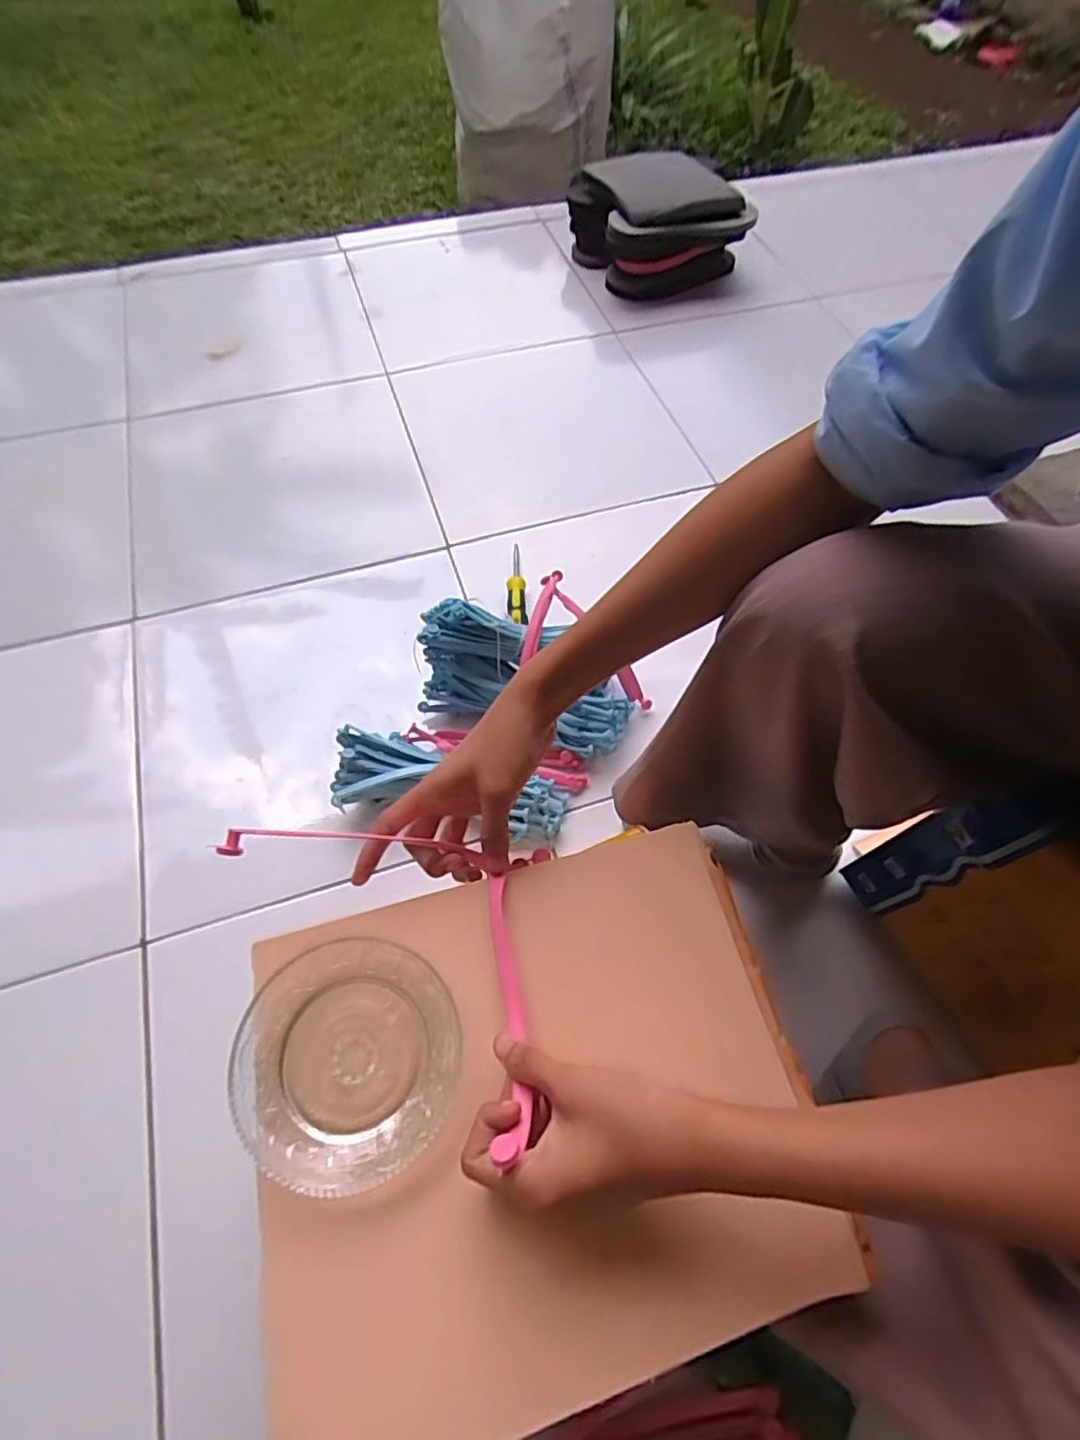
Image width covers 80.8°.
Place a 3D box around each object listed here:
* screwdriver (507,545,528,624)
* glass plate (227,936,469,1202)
[{"bbox_3d":[-0.032,-0.179,0.808,0.024,0.022,0.142,-4,62,-4],"label":"screwdriver"},{"bbox_3d":[-0.101,0.177,0.335,0.114,0.020,0.110,1,62,-1],"label":"glass plate"}]

